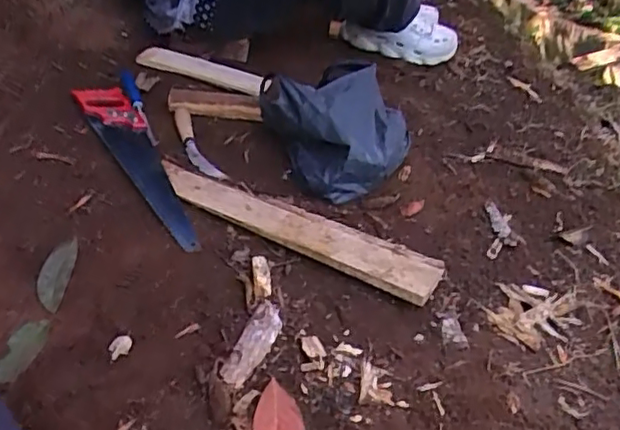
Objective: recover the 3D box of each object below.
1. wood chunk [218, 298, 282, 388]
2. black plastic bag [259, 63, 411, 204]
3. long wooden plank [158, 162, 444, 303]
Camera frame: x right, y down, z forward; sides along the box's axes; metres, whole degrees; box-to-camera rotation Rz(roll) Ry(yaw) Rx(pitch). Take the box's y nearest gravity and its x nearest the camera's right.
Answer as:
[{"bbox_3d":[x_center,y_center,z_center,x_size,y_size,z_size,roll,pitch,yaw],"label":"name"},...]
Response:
[{"bbox_3d":[-0.071,0.161,0.795,0.040,0.016,0.139,10,42,19],"label":"wood chunk"},{"bbox_3d":[0.060,-0.163,1.114,0.226,0.140,0.255,-18,41,-14],"label":"black plastic bag"},{"bbox_3d":[-0.039,0.013,0.972,0.505,0.028,0.089,21,46,29],"label":"long wooden plank"}]

